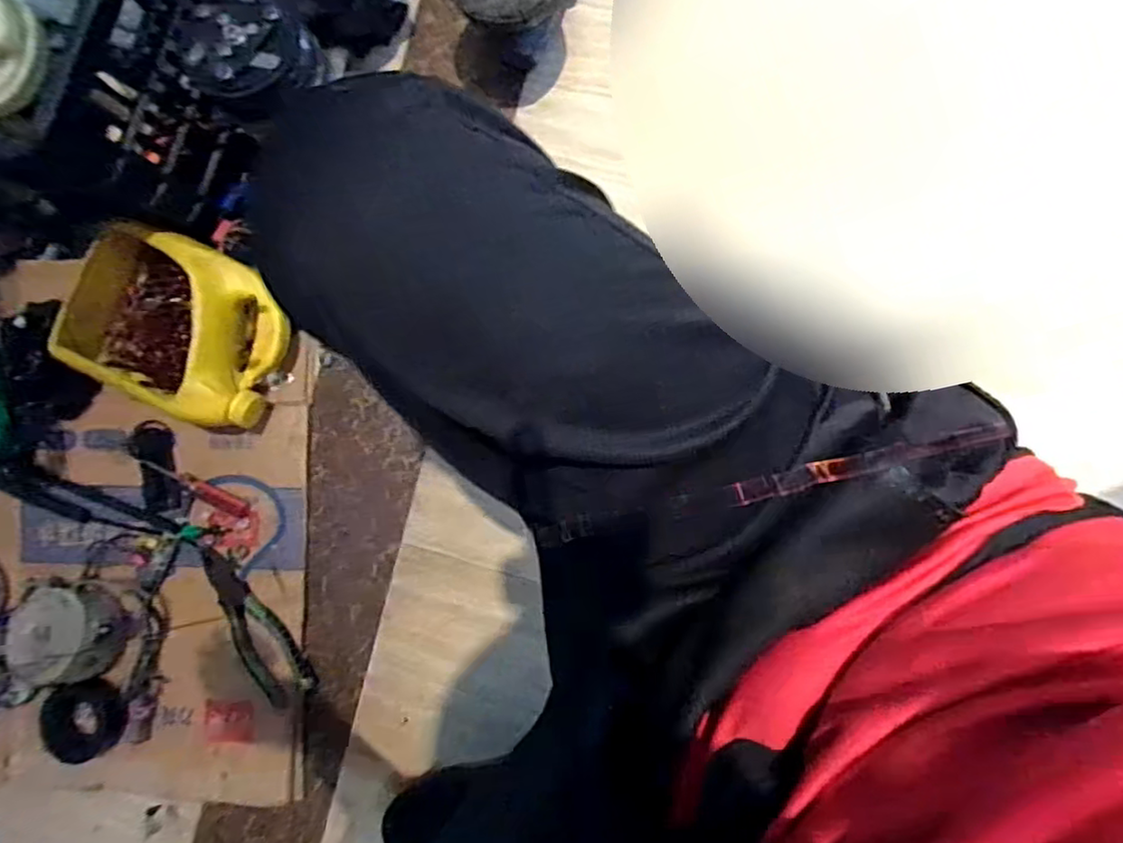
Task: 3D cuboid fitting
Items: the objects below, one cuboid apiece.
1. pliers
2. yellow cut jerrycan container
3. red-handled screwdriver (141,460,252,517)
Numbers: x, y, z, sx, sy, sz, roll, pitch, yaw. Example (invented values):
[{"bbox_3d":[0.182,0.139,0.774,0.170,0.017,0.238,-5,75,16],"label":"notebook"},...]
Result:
[{"bbox_3d":[-0.354,0.226,0.765,0.063,0.022,0.203,-32,85,4],"label":"pliers"},{"bbox_3d":[-0.452,-0.116,0.795,0.247,0.114,0.187,23,91,6],"label":"yellow cut jerrycan container"},{"bbox_3d":[-0.442,0.074,0.793,0.144,0.021,0.024,26,91,6],"label":"red-handled screwdriver"}]

